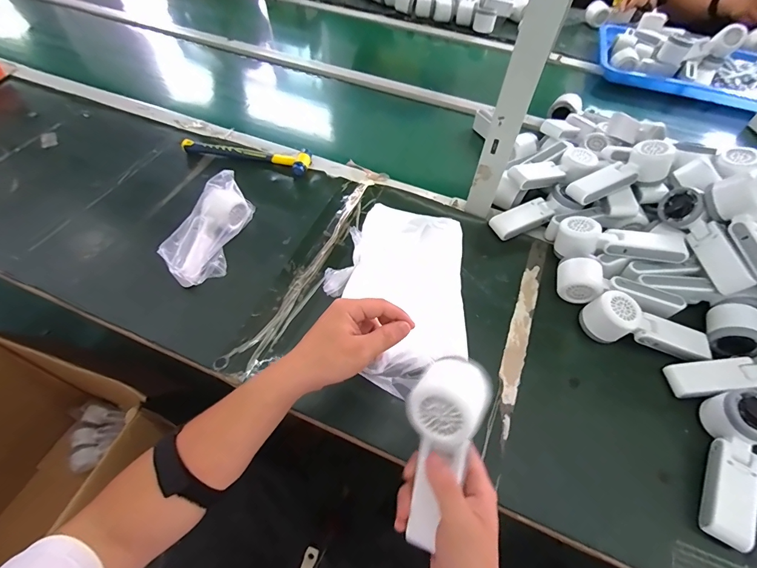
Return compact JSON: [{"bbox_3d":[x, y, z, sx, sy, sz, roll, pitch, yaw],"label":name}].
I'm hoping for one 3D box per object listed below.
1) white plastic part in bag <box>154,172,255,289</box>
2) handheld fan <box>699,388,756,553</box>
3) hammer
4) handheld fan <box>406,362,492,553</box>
[{"bbox_3d":[-0.256,-0.081,0.562,0.069,0.086,0.172,8,55,3],"label":"white plastic part in bag"},{"bbox_3d":[0.399,0.200,0.416,0.052,0.054,0.165,27,58,16],"label":"handheld fan"},{"bbox_3d":[-0.249,-0.247,0.708,0.243,0.023,0.059,12,55,6],"label":"hammer"},{"bbox_3d":[0.050,0.147,0.324,0.061,0.049,0.156,13,96,7],"label":"handheld fan"}]

